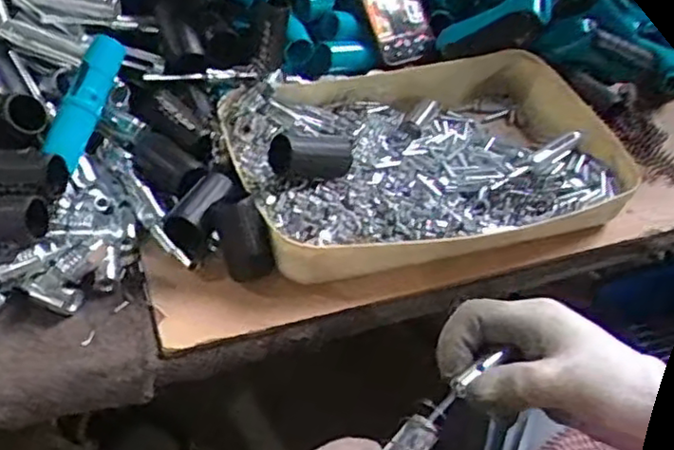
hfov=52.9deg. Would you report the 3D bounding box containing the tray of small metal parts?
[{"bbox_3d":[0.079,-0.064,0.603,0.339,0.061,0.233,-9,46,-17],"label":"tray of small metal parts"}]

